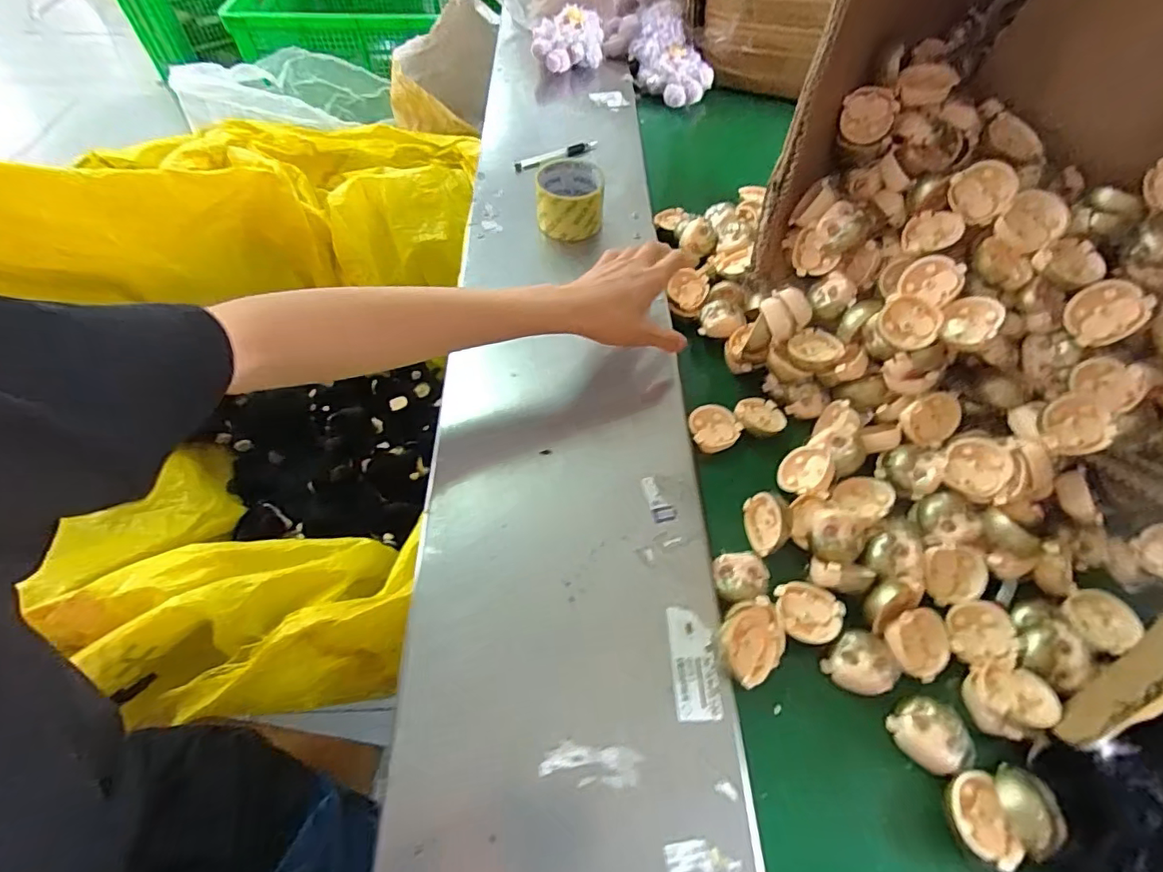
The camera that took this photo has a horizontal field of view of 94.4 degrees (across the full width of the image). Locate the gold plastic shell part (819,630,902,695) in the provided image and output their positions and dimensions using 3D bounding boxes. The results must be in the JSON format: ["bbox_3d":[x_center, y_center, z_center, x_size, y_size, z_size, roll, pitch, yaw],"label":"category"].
[{"bbox_3d":[0.218,0.175,0.414,0.046,0.016,0.048,1,55,-1],"label":"gold plastic shell part"}]

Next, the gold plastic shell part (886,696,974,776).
[{"bbox_3d":[0.255,0.216,0.392,0.045,0.016,0.048,1,55,-1],"label":"gold plastic shell part"}]

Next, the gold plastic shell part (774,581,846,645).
[{"bbox_3d":[0.180,0.140,0.431,0.052,0.018,0.046,27,59,16],"label":"gold plastic shell part"}]

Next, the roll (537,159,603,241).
[{"bbox_3d":[-0.014,-0.299,0.683,0.084,0.055,0.090,0,55,-1],"label":"roll"}]

